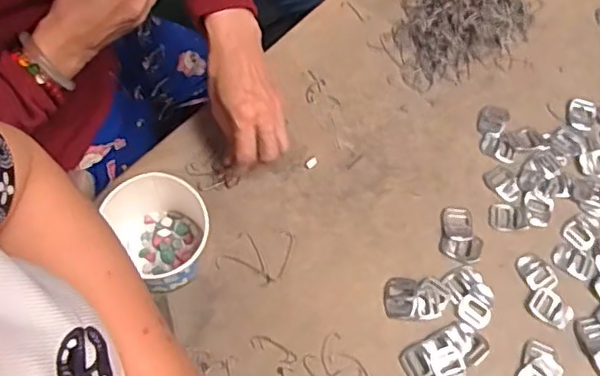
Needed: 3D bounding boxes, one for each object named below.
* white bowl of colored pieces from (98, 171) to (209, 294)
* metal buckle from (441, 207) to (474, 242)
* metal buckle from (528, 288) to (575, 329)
[{"bbox_3d":[-0.122,0.044,0.543,0.083,0.072,0.091,1,63,-2],"label":"white bowl of colored pieces"},{"bbox_3d":[0.156,0.035,0.596,0.030,0.004,0.038,0,63,-3],"label":"metal buckle"},{"bbox_3d":[0.234,0.113,0.562,0.031,0.004,0.038,-38,71,-20],"label":"metal buckle"}]

